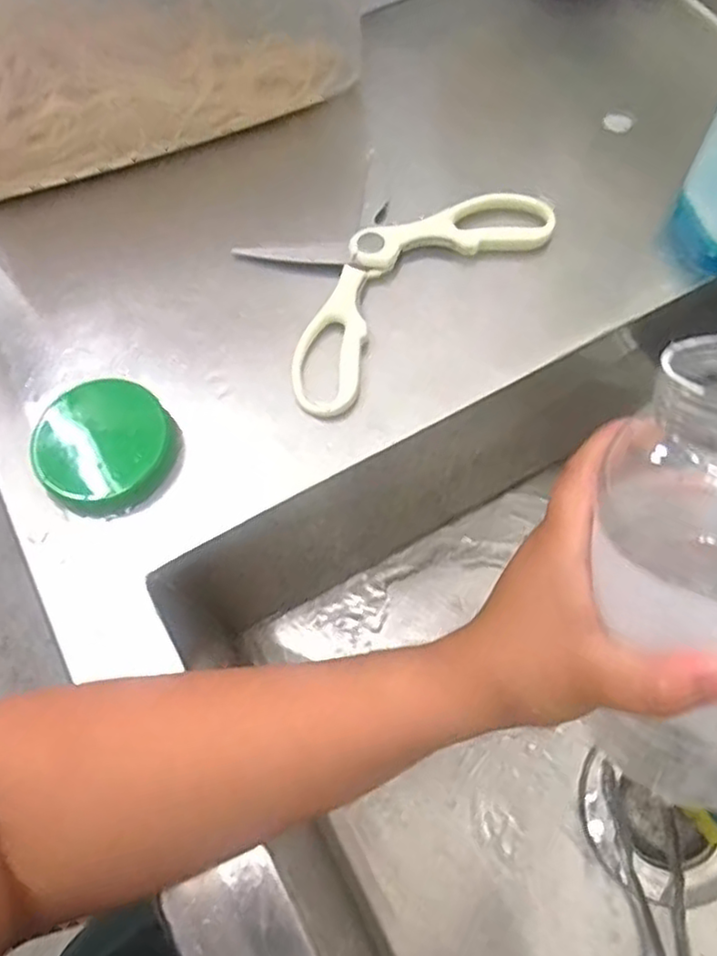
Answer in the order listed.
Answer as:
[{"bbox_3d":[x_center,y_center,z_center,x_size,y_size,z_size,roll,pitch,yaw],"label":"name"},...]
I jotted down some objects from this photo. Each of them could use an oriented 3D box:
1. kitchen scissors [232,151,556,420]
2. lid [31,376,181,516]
[{"bbox_3d":[0.013,-0.128,0.408,0.187,0.013,0.112,-41,71,-14],"label":"kitchen scissors"},{"bbox_3d":[-0.136,-0.018,0.370,0.070,0.016,0.066,-1,67,2],"label":"lid"}]

